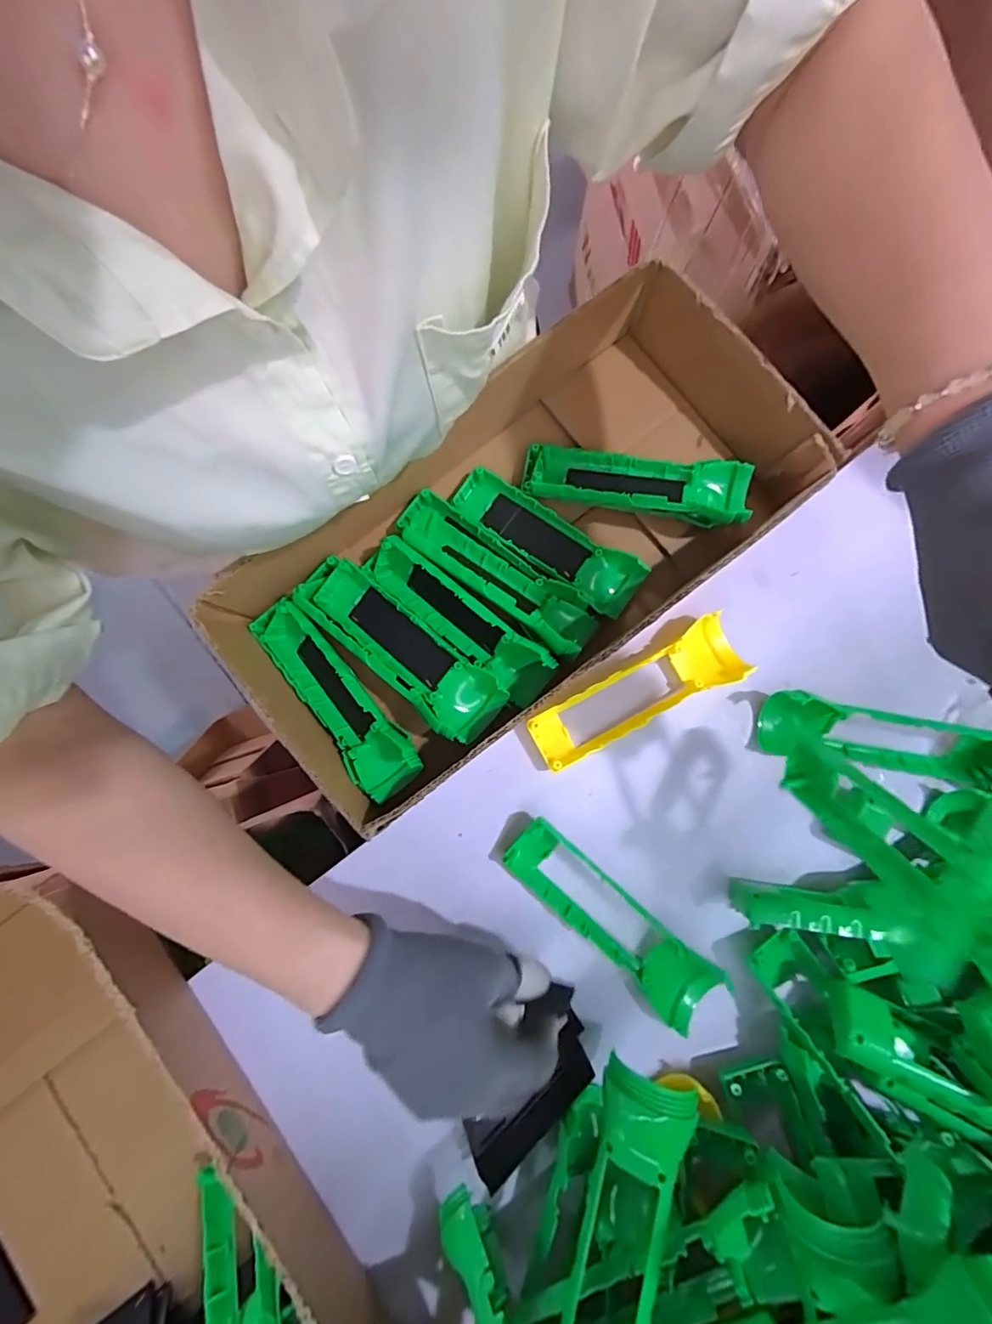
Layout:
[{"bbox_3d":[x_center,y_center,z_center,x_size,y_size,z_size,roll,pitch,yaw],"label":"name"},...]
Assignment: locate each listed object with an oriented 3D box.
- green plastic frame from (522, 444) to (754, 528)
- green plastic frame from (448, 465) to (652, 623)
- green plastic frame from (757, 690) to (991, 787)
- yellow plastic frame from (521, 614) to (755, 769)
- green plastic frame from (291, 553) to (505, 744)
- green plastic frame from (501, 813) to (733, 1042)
[{"bbox_3d":[0.109,-0.142,0.402,0.174,0.039,0.054,14,82,2],"label":"green plastic frame"},{"bbox_3d":[0.041,-0.098,0.420,0.163,0.033,0.049,37,84,6],"label":"green plastic frame"},{"bbox_3d":[0.275,0.057,0.356,0.164,0.040,0.041,11,82,2],"label":"green plastic frame"},{"bbox_3d":[0.102,0.022,0.370,0.164,0.031,0.051,-25,82,-3],"label":"yellow plastic frame"},{"bbox_3d":[-0.074,-0.012,0.380,0.174,0.029,0.051,39,84,6],"label":"green plastic frame"},{"bbox_3d":[0.075,0.172,0.340,0.156,0.026,0.044,41,84,6],"label":"green plastic frame"}]

